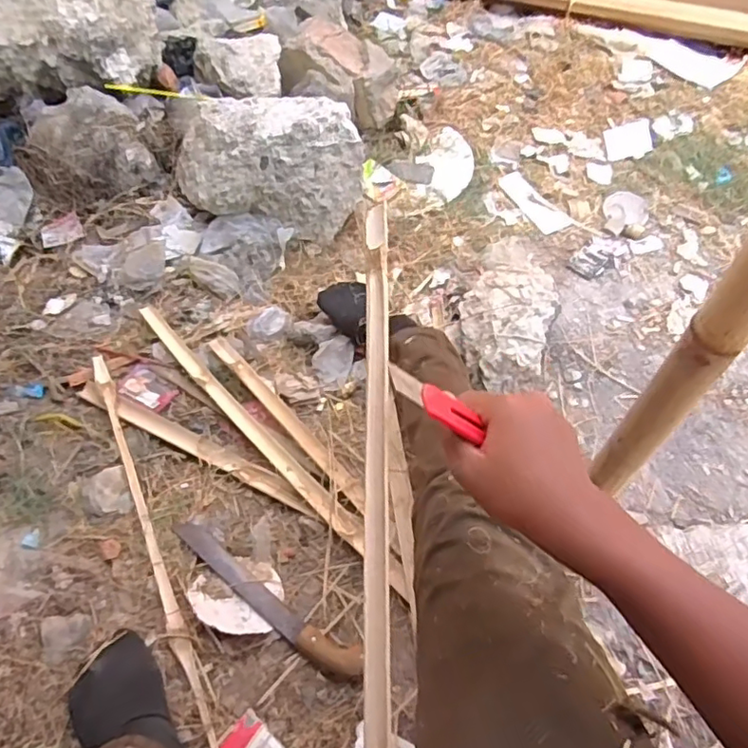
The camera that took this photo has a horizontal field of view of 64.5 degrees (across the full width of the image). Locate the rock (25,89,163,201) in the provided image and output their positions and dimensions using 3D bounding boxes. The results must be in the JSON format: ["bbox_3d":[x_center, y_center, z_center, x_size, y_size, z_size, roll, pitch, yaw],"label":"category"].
[{"bbox_3d":[-0.568,-0.437,1.180,0.227,0.133,0.216,-25,58,-18],"label":"rock"}]

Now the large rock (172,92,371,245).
[{"bbox_3d":[-0.207,-0.403,1.138,0.370,0.198,0.200,6,54,3],"label":"large rock"}]

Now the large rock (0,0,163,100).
[{"bbox_3d":[-0.665,-0.662,1.135,0.475,0.166,0.207,-17,56,-14],"label":"large rock"}]

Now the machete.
[{"bbox_3d":[-0.146,0.284,0.767,0.310,0.024,0.043,32,59,20],"label":"machete"}]

